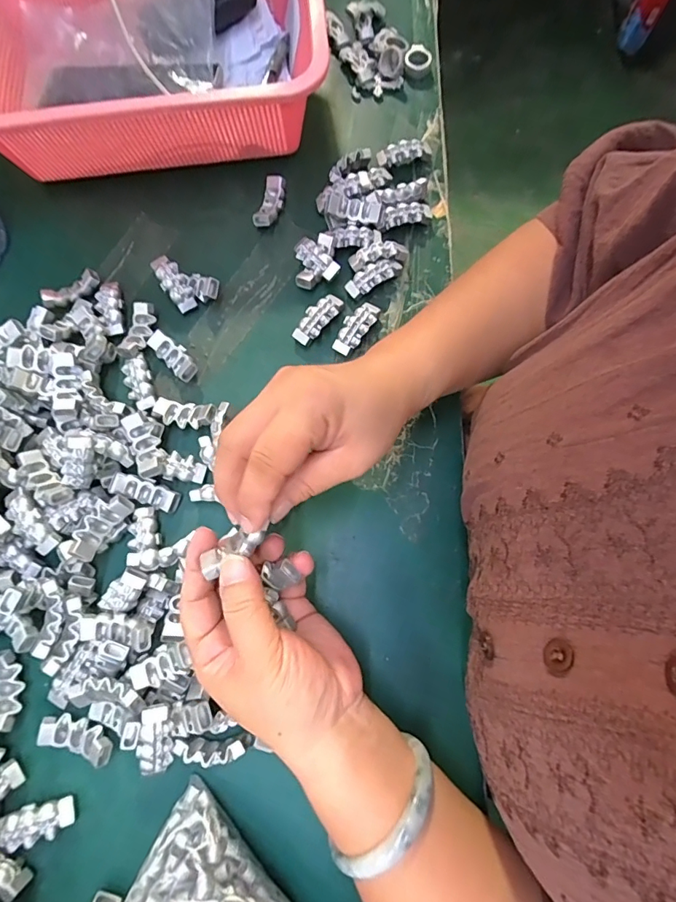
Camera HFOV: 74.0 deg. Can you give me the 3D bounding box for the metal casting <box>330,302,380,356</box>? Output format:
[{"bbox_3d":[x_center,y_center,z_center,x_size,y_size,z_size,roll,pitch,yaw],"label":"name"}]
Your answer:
[{"bbox_3d":[0.014,-0.097,0.354,0.020,0.013,0.047,33,77,11],"label":"metal casting"}]

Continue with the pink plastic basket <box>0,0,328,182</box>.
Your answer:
[{"bbox_3d":[-0.165,-0.347,0.390,0.302,0.081,0.223,-5,73,0],"label":"pink plastic basket"}]

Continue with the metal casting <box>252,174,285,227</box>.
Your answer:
[{"bbox_3d":[-0.058,-0.214,0.389,0.020,0.017,0.045,17,75,7],"label":"metal casting"}]

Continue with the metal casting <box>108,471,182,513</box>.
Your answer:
[{"bbox_3d":[-0.138,0.030,0.324,0.048,0.012,0.015,22,75,-9],"label":"metal casting"}]

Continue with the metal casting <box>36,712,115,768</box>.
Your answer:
[{"bbox_3d":[-0.164,0.181,0.284,0.047,0.013,0.019,16,74,6],"label":"metal casting"}]

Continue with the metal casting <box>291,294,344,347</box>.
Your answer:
[{"bbox_3d":[-0.016,-0.105,0.357,0.019,0.013,0.048,41,78,12],"label":"metal casting"}]

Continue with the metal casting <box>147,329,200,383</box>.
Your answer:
[{"bbox_3d":[-0.129,-0.075,0.353,0.019,0.015,0.047,-43,77,-10],"label":"metal casting"}]

